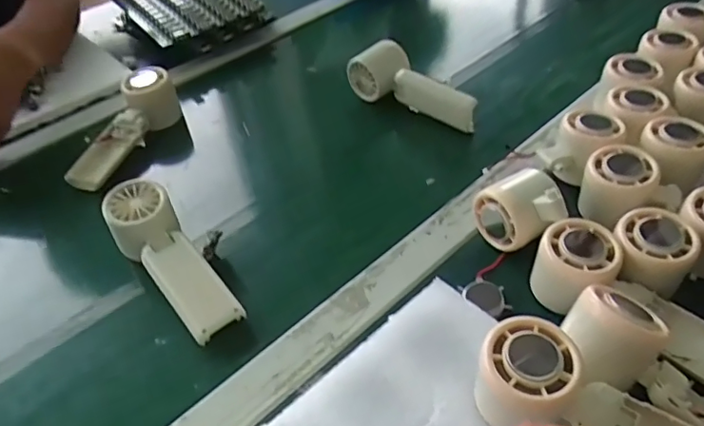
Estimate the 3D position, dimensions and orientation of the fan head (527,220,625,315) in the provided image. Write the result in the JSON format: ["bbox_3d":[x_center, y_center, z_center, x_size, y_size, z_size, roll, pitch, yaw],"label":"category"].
[{"bbox_3d":[0.167,0.044,0.407,0.056,0.054,0.060,24,51,27],"label":"fan head"}]

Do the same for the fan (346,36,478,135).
[{"bbox_3d":[0.070,-0.143,0.618,0.160,0.064,0.050,33,55,33],"label":"fan"}]

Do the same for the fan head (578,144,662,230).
[{"bbox_3d":[0.228,-0.021,0.463,0.057,0.051,0.055,19,47,24],"label":"fan head"}]

